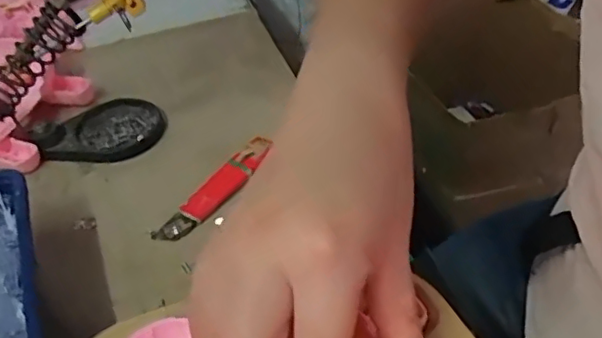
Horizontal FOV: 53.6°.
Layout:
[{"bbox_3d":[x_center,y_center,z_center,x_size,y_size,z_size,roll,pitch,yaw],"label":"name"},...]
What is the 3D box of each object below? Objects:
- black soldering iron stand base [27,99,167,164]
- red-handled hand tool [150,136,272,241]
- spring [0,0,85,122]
[{"bbox_3d":[-0.149,-0.029,0.446,0.091,0.030,0.060,-22,44,-18],"label":"black soldering iron stand base"},{"bbox_3d":[-0.057,0.013,0.396,0.023,0.014,0.099,24,50,29],"label":"red-handled hand tool"},{"bbox_3d":[-0.187,-0.068,0.402,0.102,0.027,0.019,-41,34,20],"label":"spring"}]

